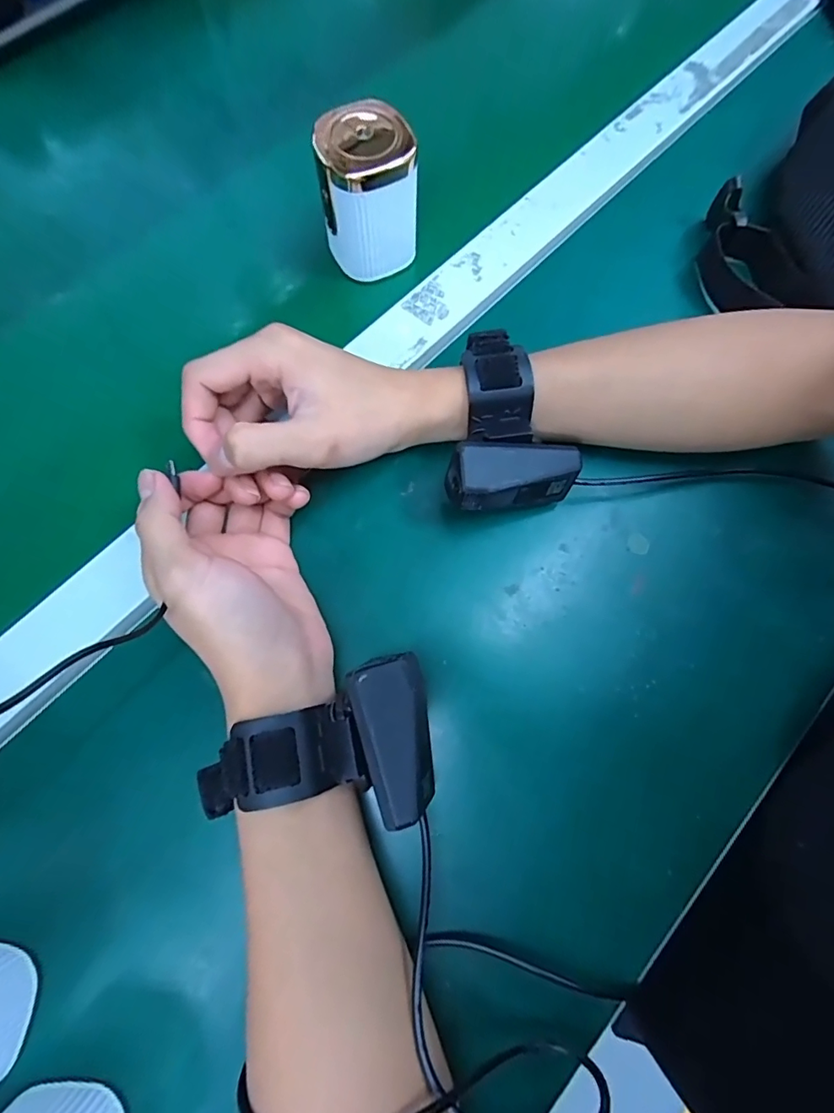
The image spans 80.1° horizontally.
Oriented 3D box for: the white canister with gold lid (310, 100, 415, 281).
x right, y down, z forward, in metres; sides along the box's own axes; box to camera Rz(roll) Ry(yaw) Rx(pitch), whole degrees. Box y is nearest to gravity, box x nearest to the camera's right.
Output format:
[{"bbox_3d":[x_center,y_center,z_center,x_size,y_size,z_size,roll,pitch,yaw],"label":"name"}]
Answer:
[{"bbox_3d":[-0.030,-0.221,0.304,0.056,0.071,0.045,-9,75,-4],"label":"white canister with gold lid"}]

